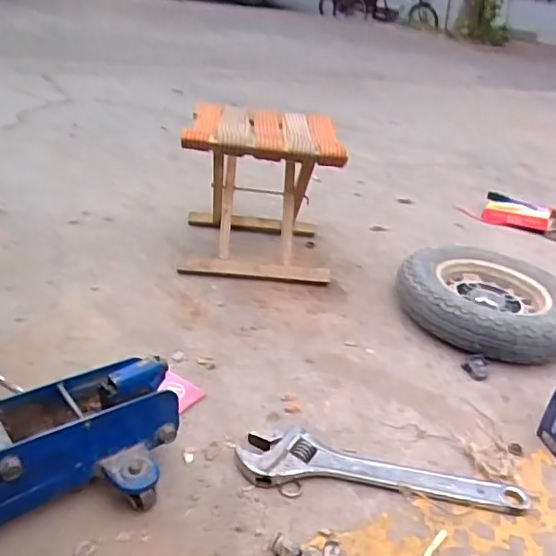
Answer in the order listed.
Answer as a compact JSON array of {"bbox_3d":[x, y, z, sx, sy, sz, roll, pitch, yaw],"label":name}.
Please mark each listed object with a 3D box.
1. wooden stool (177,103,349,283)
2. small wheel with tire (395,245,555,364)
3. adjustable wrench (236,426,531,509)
[{"bbox_3d":[-0.040,-0.188,1.226,0.303,0.292,0.305,4,29,-5],"label":"wooden stool"},{"bbox_3d":[0.389,0.051,1.083,0.316,0.094,0.302,5,29,-3],"label":"small wheel with tire"},{"bbox_3d":[0.134,0.248,0.752,0.365,0.024,0.078,6,29,-1],"label":"adjustable wrench"}]

